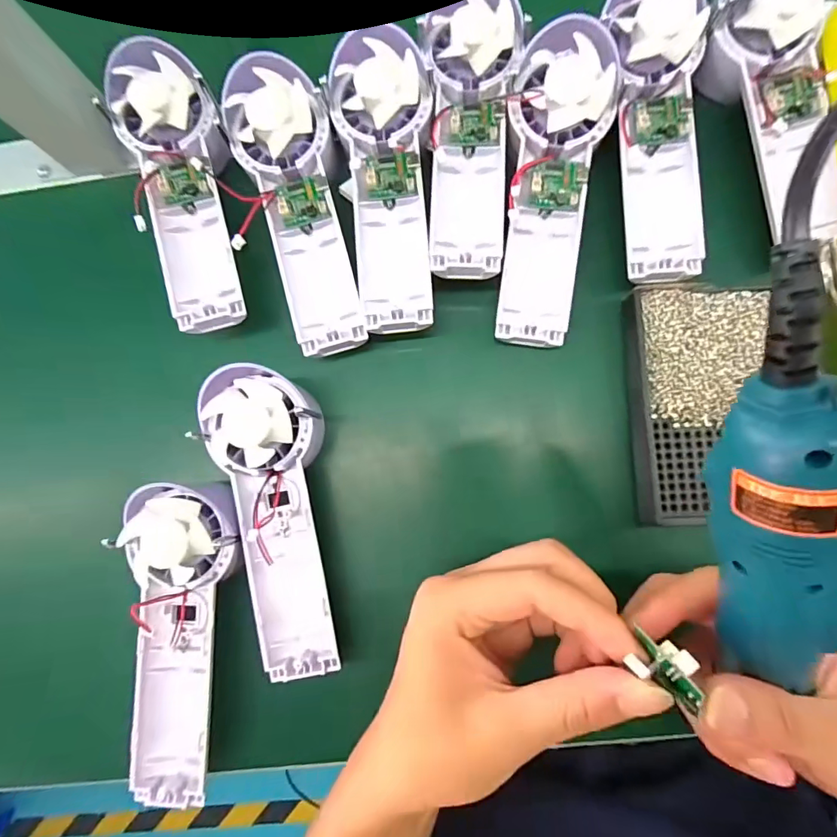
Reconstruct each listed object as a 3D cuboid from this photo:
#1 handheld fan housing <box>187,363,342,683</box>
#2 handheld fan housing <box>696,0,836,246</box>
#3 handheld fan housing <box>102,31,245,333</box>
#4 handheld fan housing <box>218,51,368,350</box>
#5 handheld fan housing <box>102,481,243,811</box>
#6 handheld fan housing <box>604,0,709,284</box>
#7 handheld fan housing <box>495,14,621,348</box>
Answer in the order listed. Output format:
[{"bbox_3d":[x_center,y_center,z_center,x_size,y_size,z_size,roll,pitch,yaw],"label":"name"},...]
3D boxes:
[{"bbox_3d":[-0.085,0.059,0.266,0.063,0.045,0.175,-8,84,4],"label":"handheld fan housing"},{"bbox_3d":[0.218,-0.184,0.274,0.063,0.040,0.173,-18,96,3],"label":"handheld fan housing"},{"bbox_3d":[-0.143,-0.142,0.280,0.057,0.028,0.173,-20,83,2],"label":"handheld fan housing"},{"bbox_3d":[-0.068,-0.127,0.281,0.058,0.035,0.174,-18,83,3],"label":"handheld fan housing"},{"bbox_3d":[-0.130,0.122,0.255,0.059,0.031,0.167,-5,84,4],"label":"handheld fan housing"},{"bbox_3d":[0.143,-0.168,0.265,0.051,0.034,0.169,-3,84,4],"label":"handheld fan housing"},{"bbox_3d":[0.074,-0.133,0.273,0.060,0.046,0.173,12,85,6],"label":"handheld fan housing"}]

